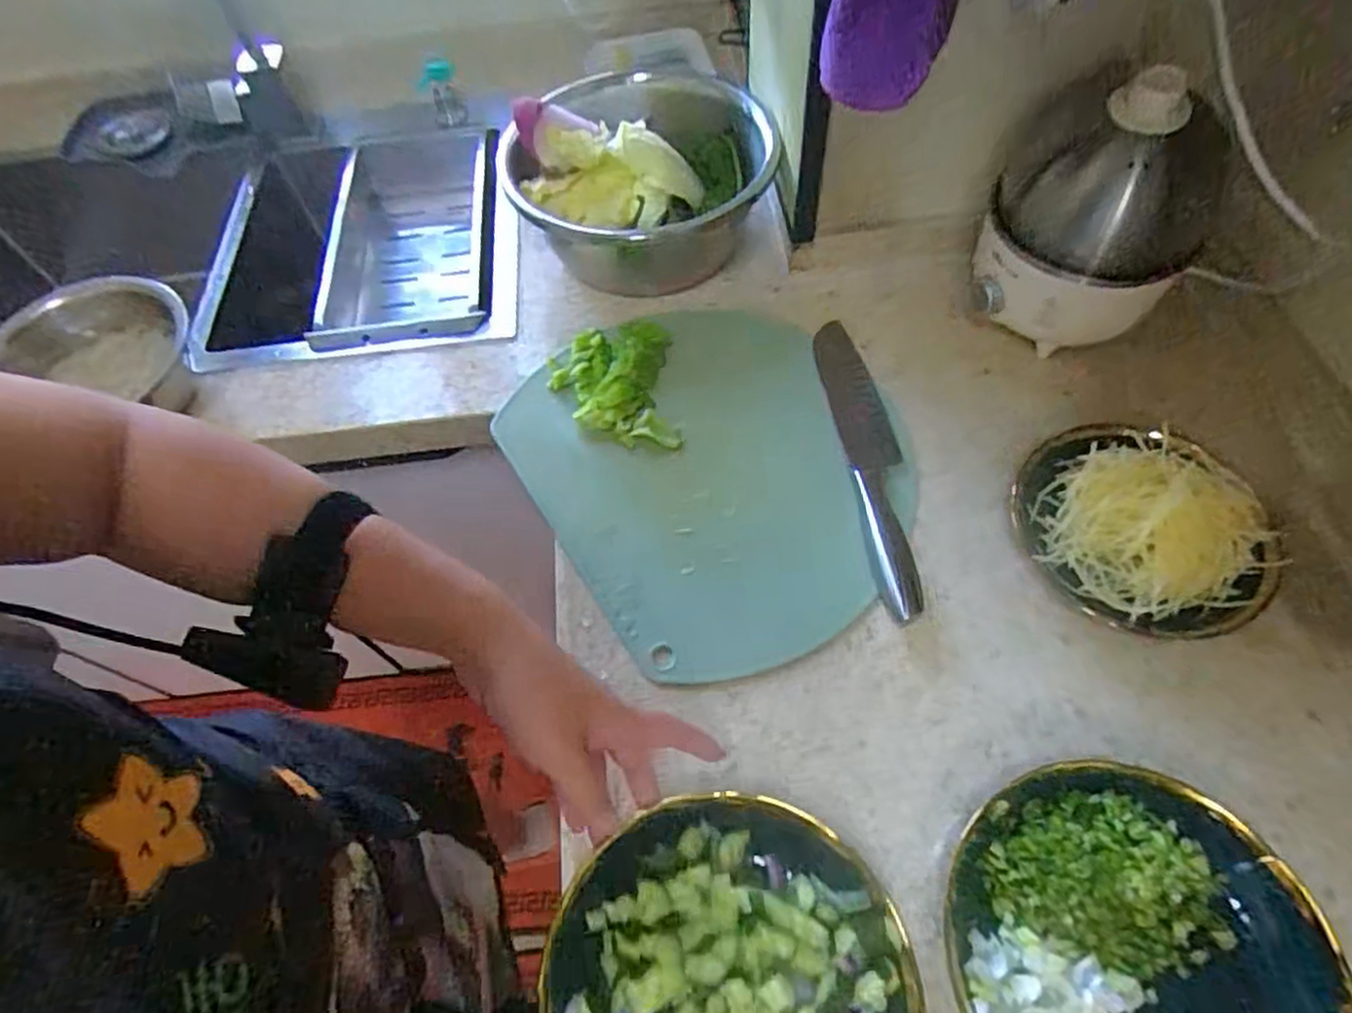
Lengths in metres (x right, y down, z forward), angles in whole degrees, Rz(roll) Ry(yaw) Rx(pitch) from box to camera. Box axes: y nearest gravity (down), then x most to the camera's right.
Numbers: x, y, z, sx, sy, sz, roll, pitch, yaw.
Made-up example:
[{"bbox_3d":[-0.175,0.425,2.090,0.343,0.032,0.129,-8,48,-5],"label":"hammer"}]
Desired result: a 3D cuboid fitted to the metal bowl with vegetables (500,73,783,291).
[{"bbox_3d":[-0.030,-0.302,0.665,0.242,0.129,0.236,-2,59,3],"label":"metal bowl with vegetables"}]

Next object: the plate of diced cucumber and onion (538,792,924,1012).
[{"bbox_3d":[0.028,0.262,0.382,0.194,0.048,0.189,-2,59,3],"label":"plate of diced cucumber and onion"}]

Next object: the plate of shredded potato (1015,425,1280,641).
[{"bbox_3d":[0.327,0.011,0.499,0.146,0.059,0.166,-21,60,-8],"label":"plate of shredded potato"}]

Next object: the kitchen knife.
[{"bbox_3d":[0.157,-0.046,0.570,0.043,0.020,0.289,-6,59,1],"label":"kitchen knife"}]

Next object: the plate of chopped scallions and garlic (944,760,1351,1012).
[{"bbox_3d":[0.244,0.243,0.380,0.187,0.047,0.184,-2,59,3],"label":"plate of chopped scallions and garlic"}]

